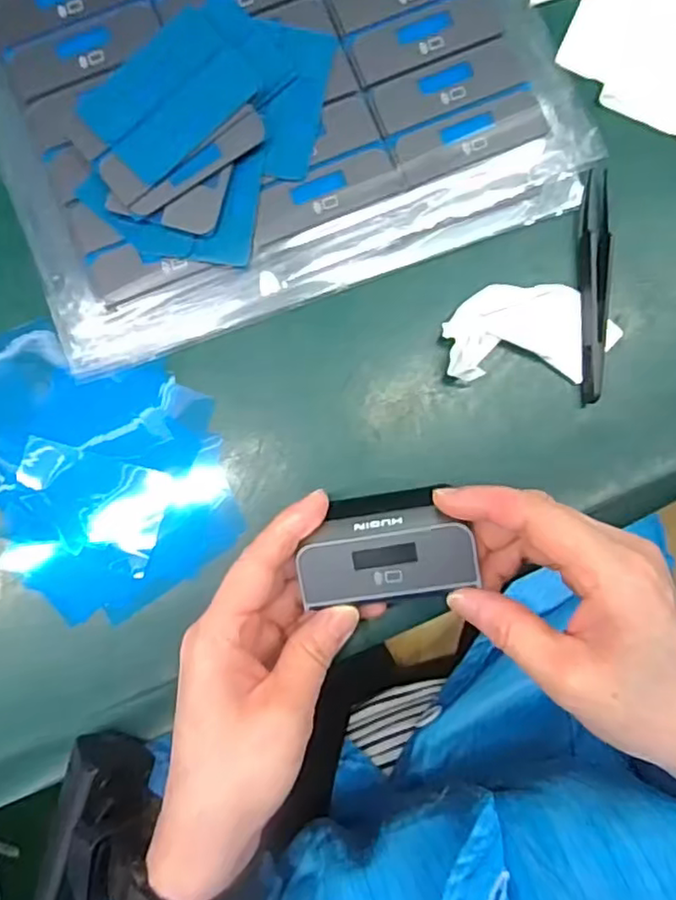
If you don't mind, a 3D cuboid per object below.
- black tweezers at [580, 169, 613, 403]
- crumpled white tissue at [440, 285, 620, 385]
[{"bbox_3d":[0.124,-0.078,0.312,0.015,0.010,0.110,2,85,0],"label":"black tweezers"},{"bbox_3d":[0.093,-0.056,0.306,0.083,0.020,0.045,0,85,0],"label":"crumpled white tissue"}]

